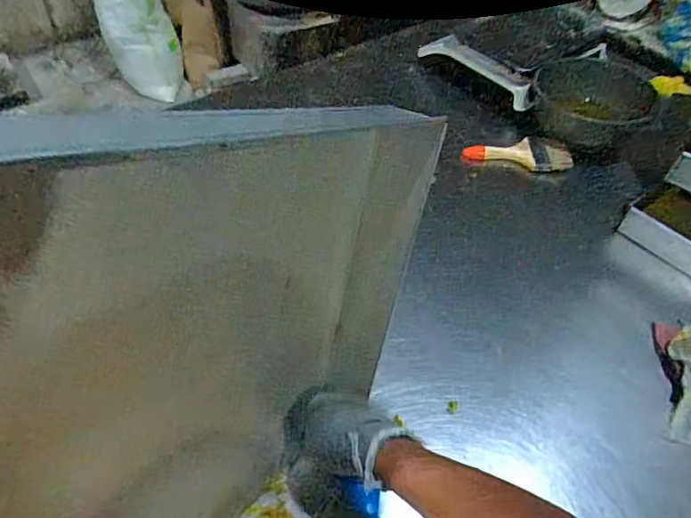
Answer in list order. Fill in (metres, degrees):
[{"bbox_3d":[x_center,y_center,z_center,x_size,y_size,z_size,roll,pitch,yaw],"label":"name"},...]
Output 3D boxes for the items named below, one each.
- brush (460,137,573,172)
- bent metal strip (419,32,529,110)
[{"bbox_3d":[0.360,-0.231,1.088,0.217,0.027,0.098,6,49,3],"label":"brush"},{"bbox_3d":[0.308,-0.447,1.222,0.032,0.080,0.328,-31,56,-26],"label":"bent metal strip"}]

